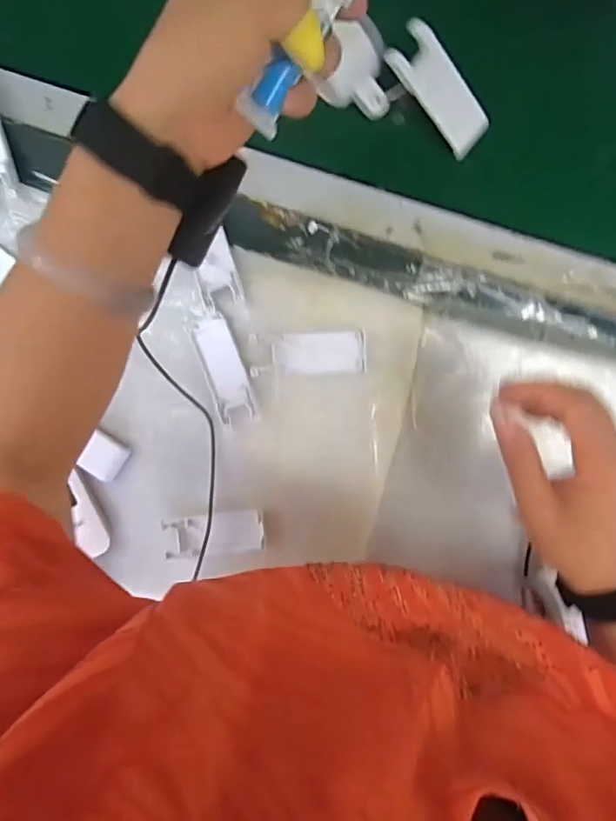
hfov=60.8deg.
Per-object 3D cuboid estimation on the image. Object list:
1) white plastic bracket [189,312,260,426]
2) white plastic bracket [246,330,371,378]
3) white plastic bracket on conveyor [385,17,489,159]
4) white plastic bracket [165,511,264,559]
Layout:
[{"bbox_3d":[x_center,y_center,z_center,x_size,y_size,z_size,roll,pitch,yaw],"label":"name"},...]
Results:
[{"bbox_3d":[-0.079,-0.038,0.493,0.036,0.012,0.101,-19,93,4],"label":"white plastic bracket"},{"bbox_3d":[0.001,-0.052,0.485,0.104,0.013,0.038,-2,94,3],"label":"white plastic bracket"},{"bbox_3d":[0.114,-0.273,0.449,0.040,0.015,0.108,-47,118,5],"label":"white plastic bracket on conveyor"},{"bbox_3d":[-0.089,0.118,0.494,0.094,0.011,0.038,-10,94,3],"label":"white plastic bracket"}]

